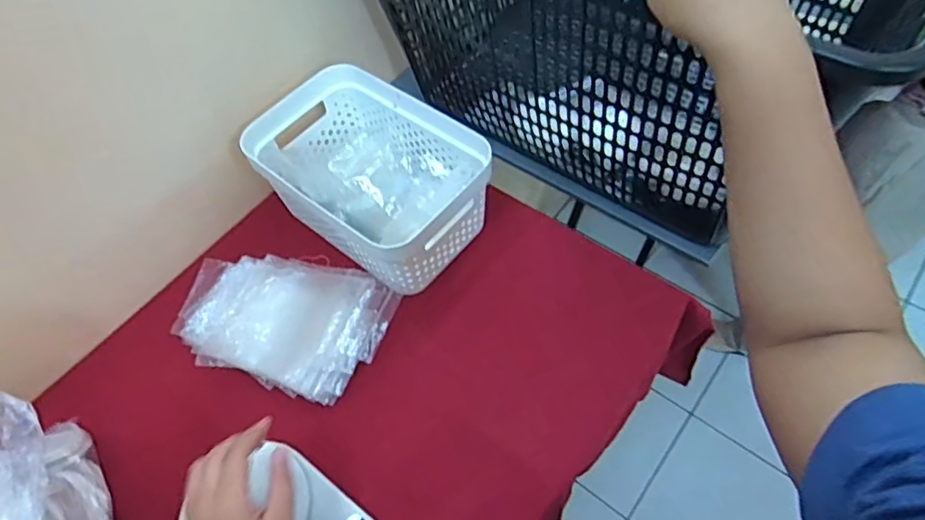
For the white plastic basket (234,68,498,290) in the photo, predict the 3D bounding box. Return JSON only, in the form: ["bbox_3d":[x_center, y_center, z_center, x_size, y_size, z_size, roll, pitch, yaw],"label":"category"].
[{"bbox_3d":[-0.110,-0.100,0.678,0.258,0.105,0.175,34,66,22],"label":"white plastic basket"}]

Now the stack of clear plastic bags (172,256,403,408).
[{"bbox_3d":[-0.205,0.062,0.641,0.252,0.043,0.145,14,60,13],"label":"stack of clear plastic bags"}]

